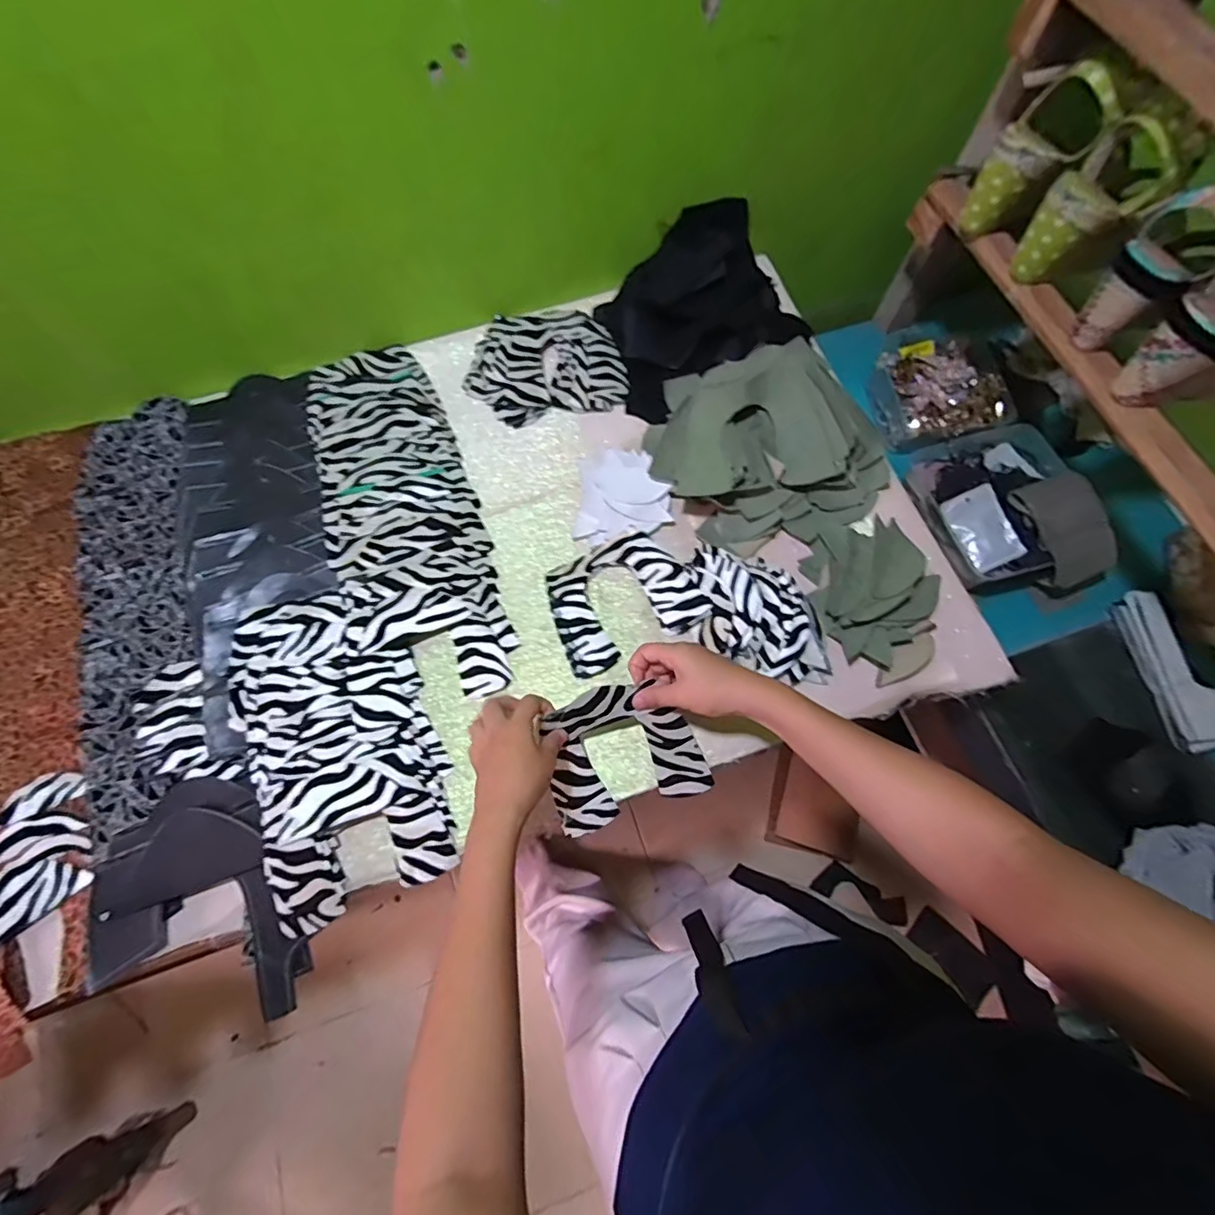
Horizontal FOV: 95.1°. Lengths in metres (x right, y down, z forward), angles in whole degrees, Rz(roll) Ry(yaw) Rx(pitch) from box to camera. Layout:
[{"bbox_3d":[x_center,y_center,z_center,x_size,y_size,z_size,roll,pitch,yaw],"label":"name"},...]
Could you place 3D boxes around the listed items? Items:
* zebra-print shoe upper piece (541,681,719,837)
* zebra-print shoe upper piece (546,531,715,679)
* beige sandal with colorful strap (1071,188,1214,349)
[{"bbox_3d":[0.012,0.133,0.528,0.143,0.032,0.124,-17,97,-1],"label":"zebra-print shoe upper piece"},{"bbox_3d":[0.015,-0.012,0.585,0.153,0.011,0.118,-28,72,-4],"label":"zebra-print shoe upper piece"},{"bbox_3d":[0.504,-0.311,0.502,0.094,0.128,0.074,-41,75,-14],"label":"beige sandal with colorful strap"}]

